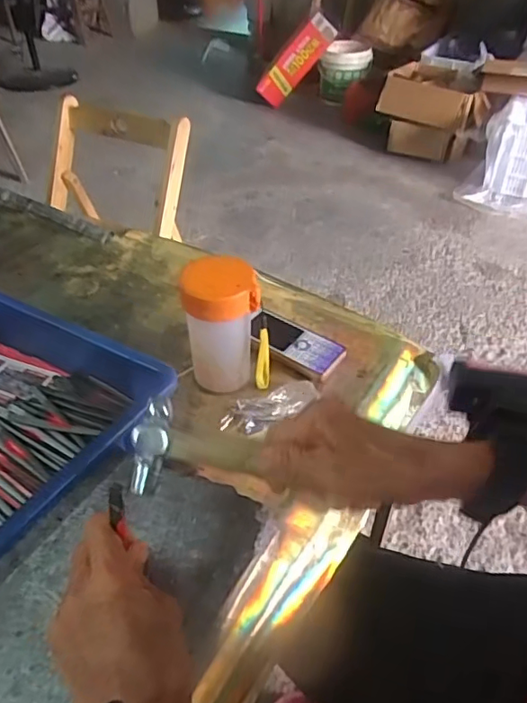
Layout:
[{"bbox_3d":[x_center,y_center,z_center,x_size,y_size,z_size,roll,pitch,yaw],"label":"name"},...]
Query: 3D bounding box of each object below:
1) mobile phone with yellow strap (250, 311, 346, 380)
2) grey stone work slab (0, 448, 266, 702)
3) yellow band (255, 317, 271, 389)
[{"bbox_3d":[0.033,-0.009,0.616,0.112,0.019,0.049,25,46,23],"label":"mobile phone with yellow strap"},{"bbox_3d":[-0.107,0.176,0.357,0.143,0.024,0.242,23,46,22],"label":"grey stone work slab"},{"bbox_3d":[-0.001,0.003,0.545,0.015,0.087,0.010,5,42,3],"label":"yellow band"}]

